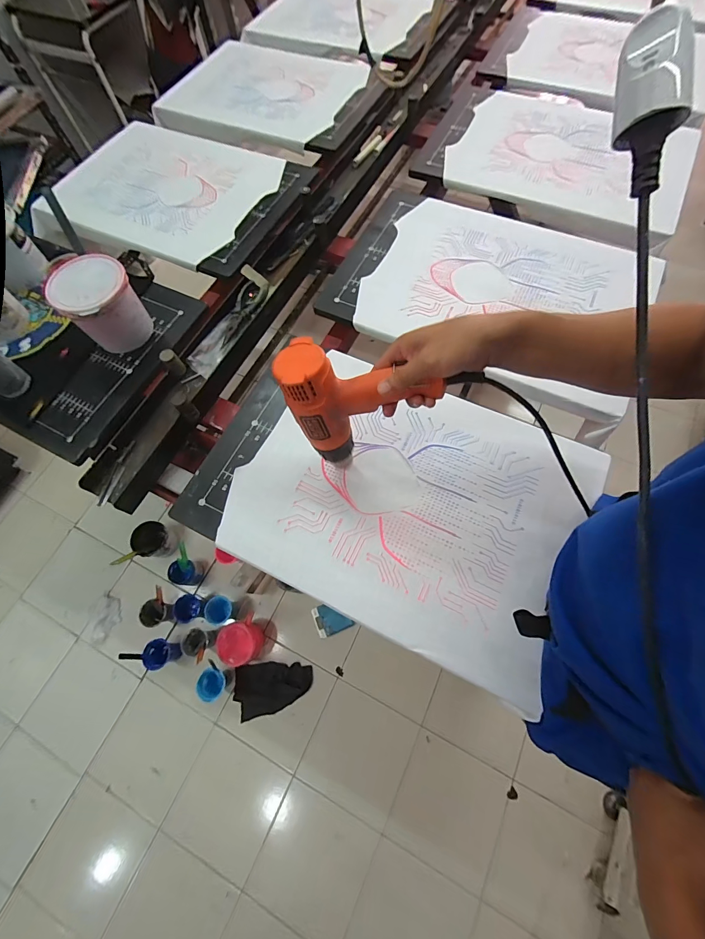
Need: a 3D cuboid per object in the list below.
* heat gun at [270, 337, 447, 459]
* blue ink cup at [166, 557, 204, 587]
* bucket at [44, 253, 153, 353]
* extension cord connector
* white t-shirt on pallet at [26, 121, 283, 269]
[{"bbox_3d":[0.006,-0.065,0.439,0.175,0.168,0.071,14,68,9],"label":"heat gun"},{"bbox_3d":[-0.617,0.379,1.308,0.095,0.077,0.090,9,69,6],"label":"blue ink cup"},{"bbox_3d":[-0.431,-0.282,0.634,0.115,0.138,0.111,-1,66,3],"label":"bucket"},{"bbox_3d":[0.200,-0.241,0.237,0.038,0.093,0.034,-18,23,-5],"label":"extension cord connector"},{"bbox_3d":[-0.480,-0.707,0.874,0.551,0.031,0.454,24,70,13],"label":"white t-shirt on pallet"}]

